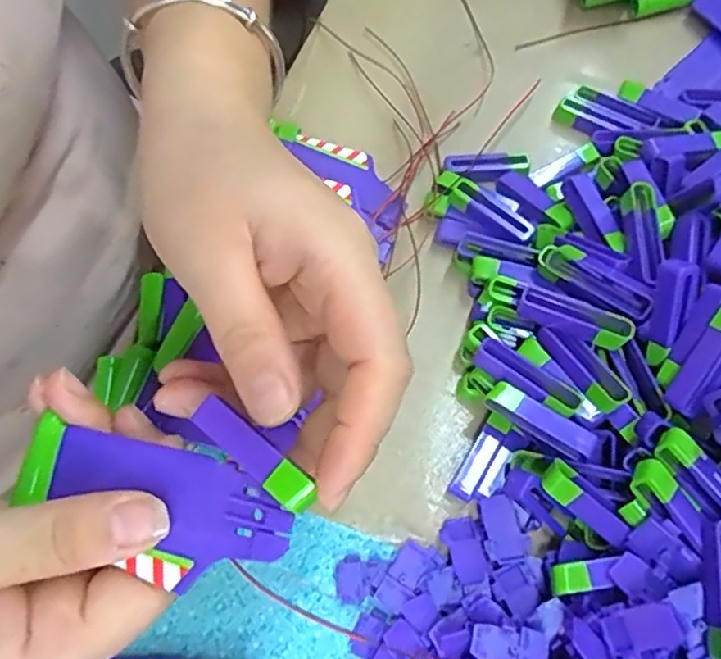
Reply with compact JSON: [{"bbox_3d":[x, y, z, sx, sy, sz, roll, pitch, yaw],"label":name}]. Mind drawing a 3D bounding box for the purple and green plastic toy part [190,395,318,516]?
[{"bbox_3d":[-0.031,0.036,0.179,0.043,0.004,0.010,36,72,23],"label":"purple and green plastic toy part"}]

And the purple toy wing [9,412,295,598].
[{"bbox_3d":[-0.062,0.052,0.185,0.085,0.011,0.037,16,68,16],"label":"purple toy wing"}]

